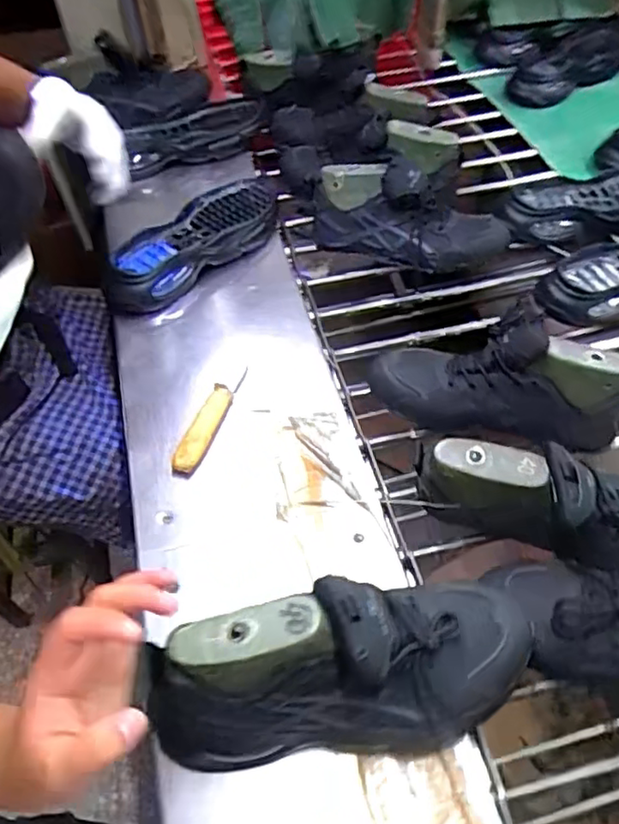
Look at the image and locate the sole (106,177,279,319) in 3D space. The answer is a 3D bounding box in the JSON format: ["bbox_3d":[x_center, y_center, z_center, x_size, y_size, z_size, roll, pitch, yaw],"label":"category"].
[{"bbox_3d":[-0.160,-0.245,0.906,0.121,0.053,0.318,33,62,26],"label":"sole"}]

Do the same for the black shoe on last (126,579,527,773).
[{"bbox_3d":[0.027,0.190,0.448,0.272,0.159,0.093,-16,52,-7],"label":"black shoe on last"}]

